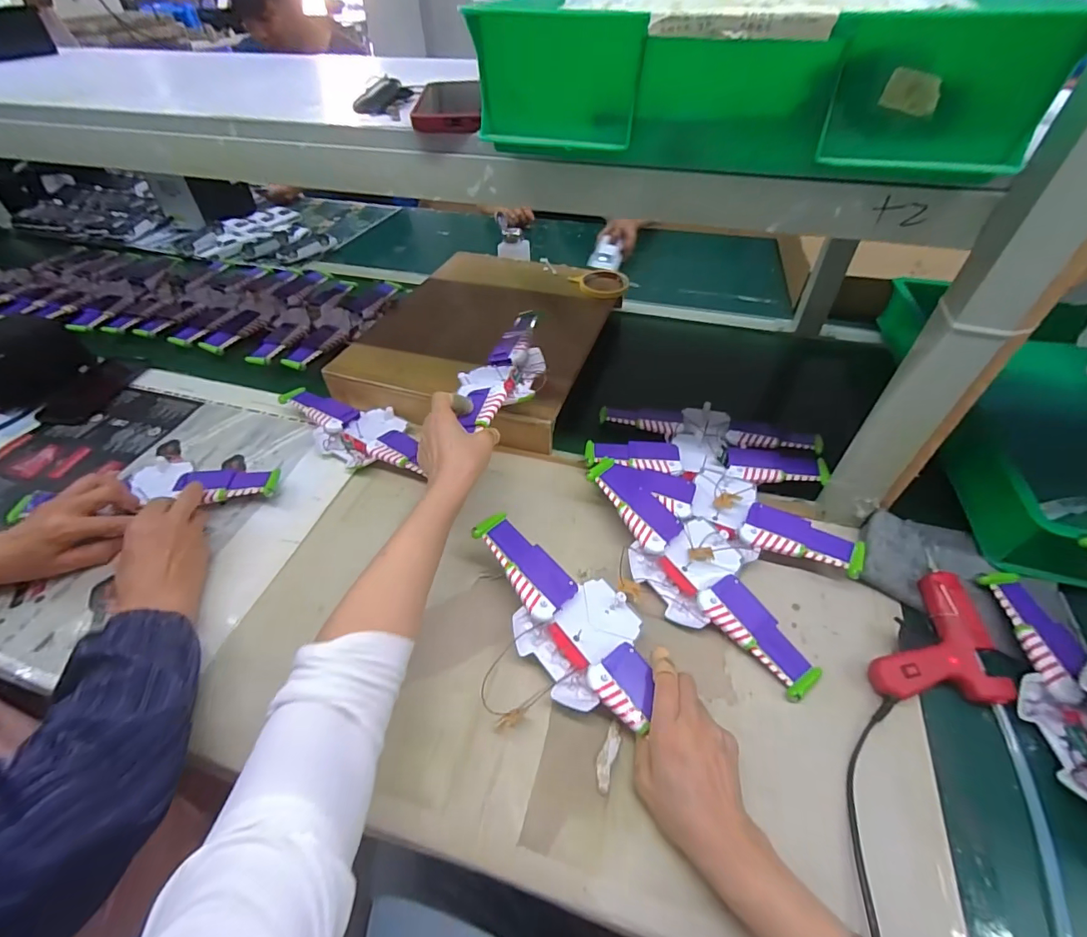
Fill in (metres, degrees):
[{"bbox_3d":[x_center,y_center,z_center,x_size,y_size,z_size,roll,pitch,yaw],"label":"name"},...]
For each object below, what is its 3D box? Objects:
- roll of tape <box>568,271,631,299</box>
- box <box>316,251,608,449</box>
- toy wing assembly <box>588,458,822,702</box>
[{"bbox_3d":[0.104,-0.331,0.847,0.091,0.014,0.091,-1,47,1],"label":"roll of tape"},{"bbox_3d":[-0.085,-0.224,0.783,0.350,0.079,0.427,14,48,14],"label":"box"},{"bbox_3d":[0.153,0.102,0.497,0.112,0.048,0.293,-29,52,-24],"label":"toy wing assembly"}]

